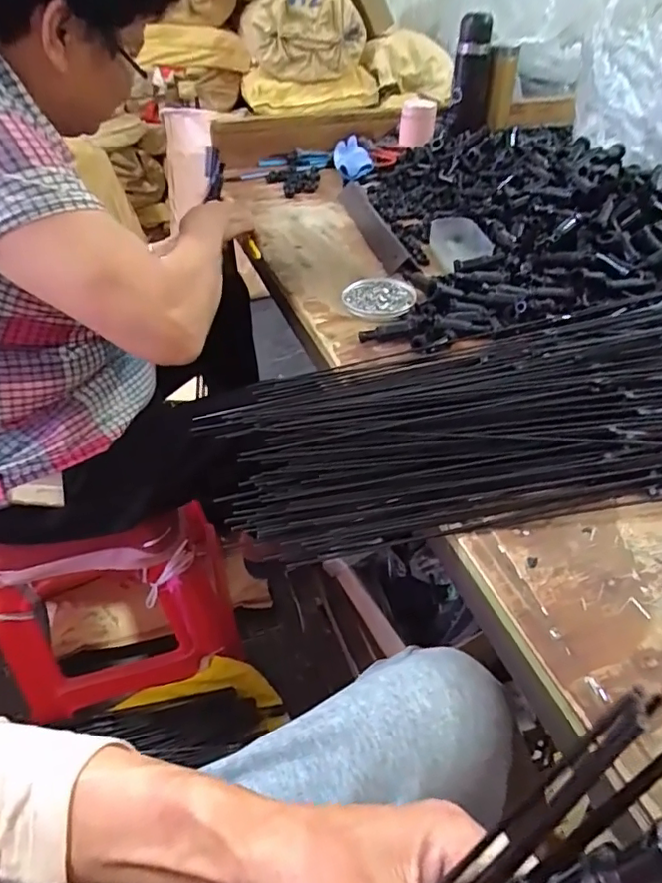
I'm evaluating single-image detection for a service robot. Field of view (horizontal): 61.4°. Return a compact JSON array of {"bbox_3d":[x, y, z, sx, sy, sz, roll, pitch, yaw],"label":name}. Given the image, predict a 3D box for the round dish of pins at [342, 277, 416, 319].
[{"bbox_3d":[0.065,-0.186,0.717,0.089,0.016,0.082,0,43,0],"label":"round dish of pins"}]

